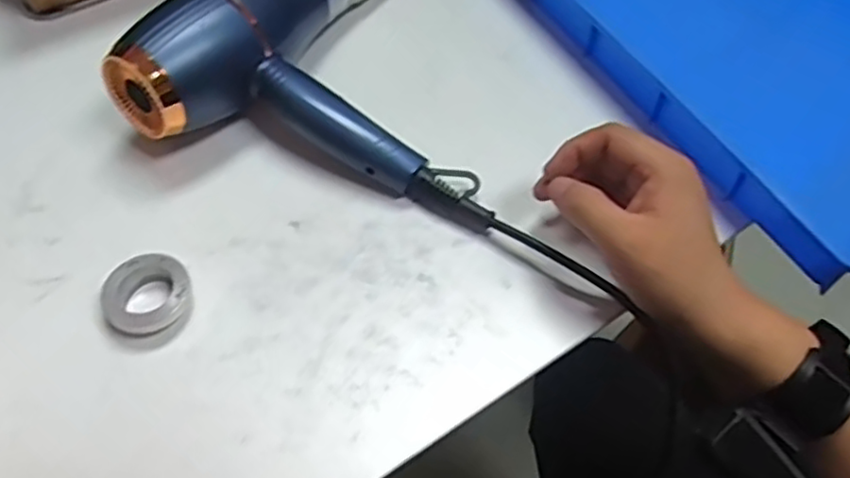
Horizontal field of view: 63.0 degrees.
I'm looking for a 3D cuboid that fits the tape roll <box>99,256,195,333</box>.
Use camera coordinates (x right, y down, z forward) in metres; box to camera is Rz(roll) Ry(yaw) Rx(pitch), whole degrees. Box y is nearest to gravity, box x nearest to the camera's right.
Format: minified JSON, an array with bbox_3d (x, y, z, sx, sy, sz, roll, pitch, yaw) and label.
[{"bbox_3d":[-0.163,0.034,0.409,0.049,0.019,0.047,1,55,-1],"label":"tape roll"}]

